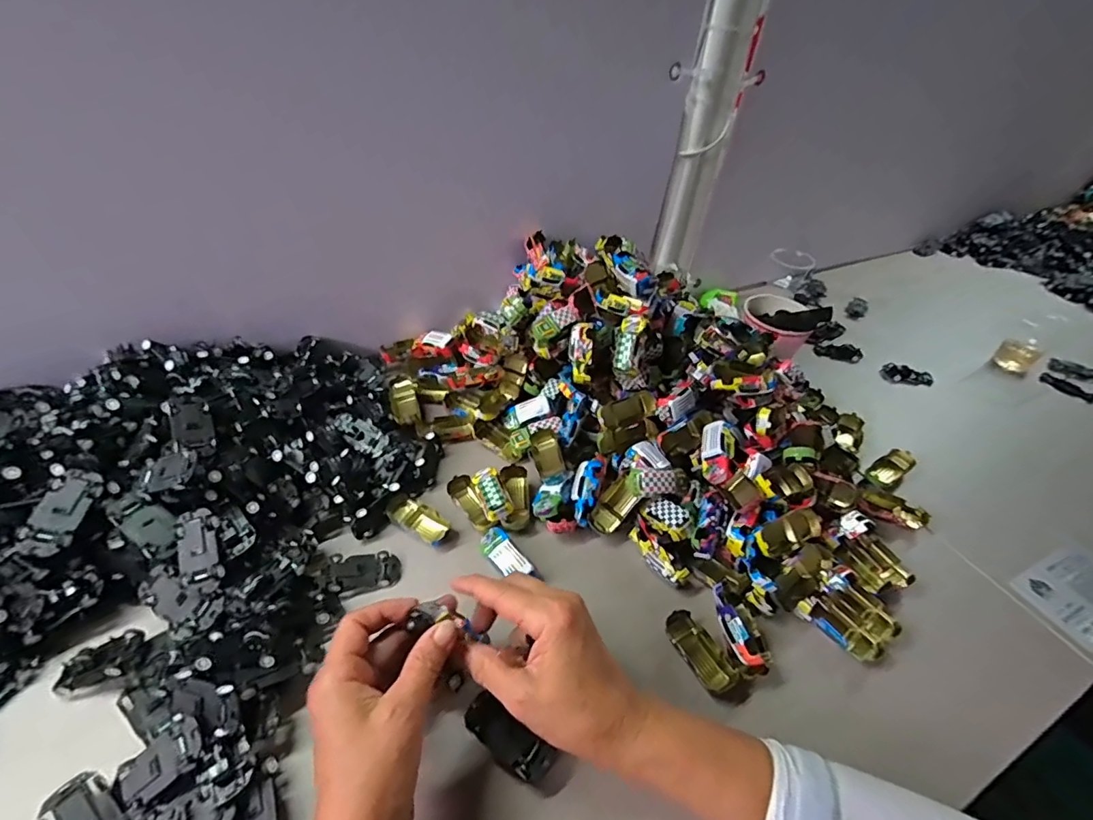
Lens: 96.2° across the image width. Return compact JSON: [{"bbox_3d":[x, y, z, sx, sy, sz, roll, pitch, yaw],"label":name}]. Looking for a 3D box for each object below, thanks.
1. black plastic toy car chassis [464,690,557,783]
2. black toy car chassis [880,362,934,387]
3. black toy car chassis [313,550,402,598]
[{"bbox_3d":[-0.027,0.222,0.329,0.063,0.025,0.023,27,46,22],"label":"black plastic toy car chassis"},{"bbox_3d":[0.498,-0.047,0.679,0.062,0.022,0.017,20,44,15],"label":"black toy car chassis"},{"bbox_3d":[-0.159,0.137,0.417,0.065,0.015,0.032,-8,44,-14],"label":"black toy car chassis"}]

